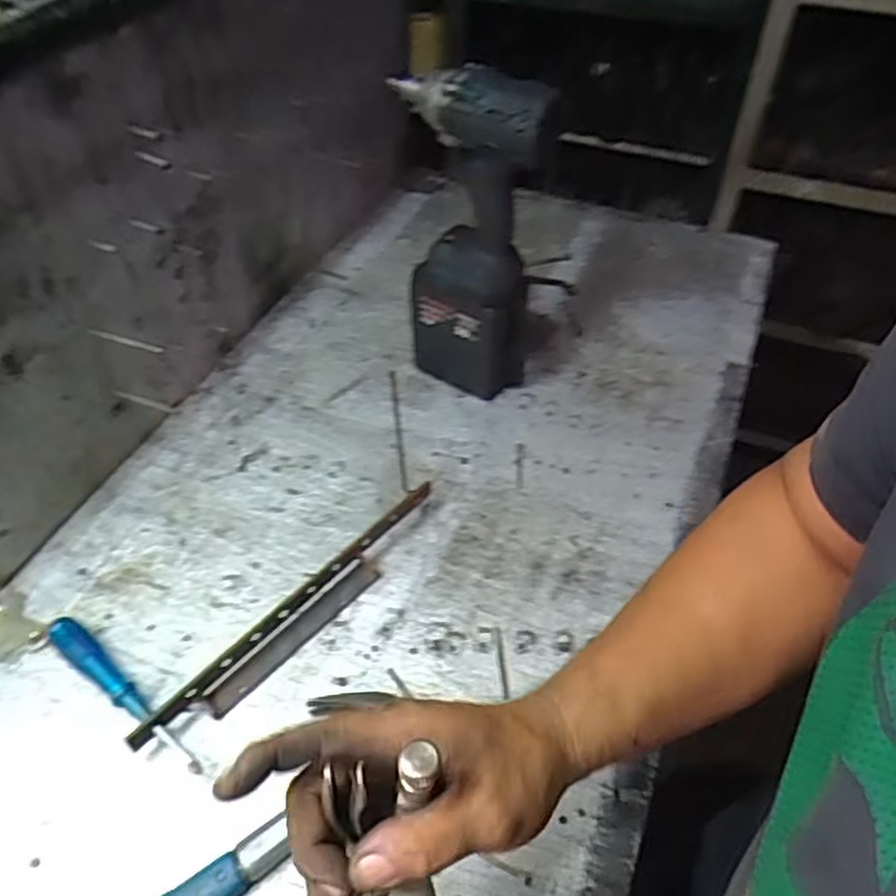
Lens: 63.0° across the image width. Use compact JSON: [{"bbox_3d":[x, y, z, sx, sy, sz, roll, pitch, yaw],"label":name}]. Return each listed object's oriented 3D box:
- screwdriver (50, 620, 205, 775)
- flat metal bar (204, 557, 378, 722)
[{"bbox_3d":[-0.261,0.195,0.586,0.182,0.025,0.025,31,55,24],"label":"screwdriver"},{"bbox_3d":[-0.131,0.160,0.634,0.024,0.013,0.178,34,57,26],"label":"flat metal bar"}]

